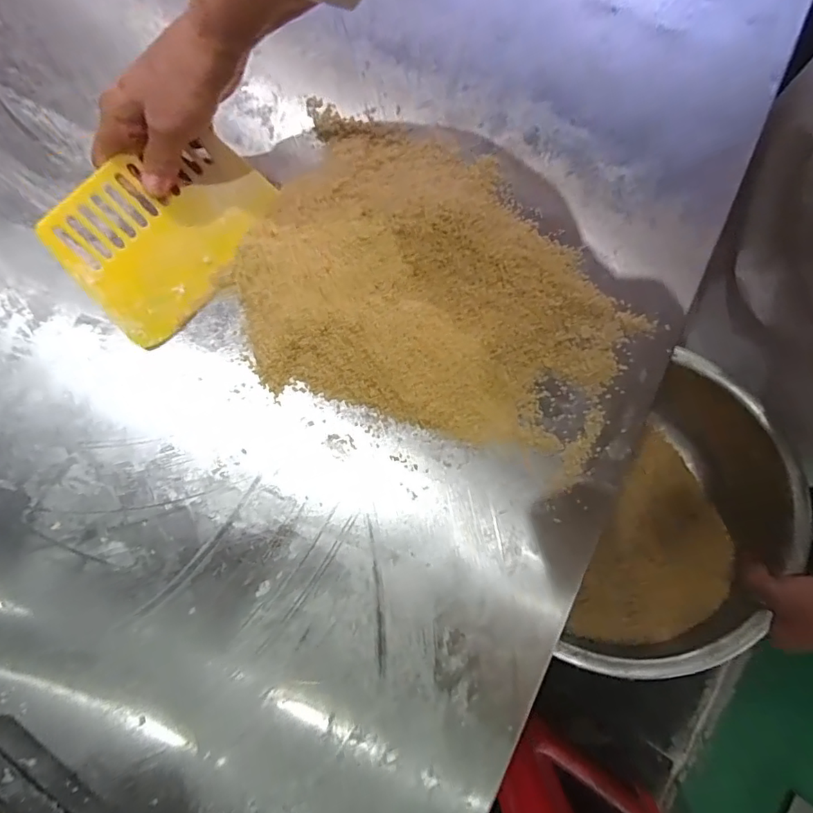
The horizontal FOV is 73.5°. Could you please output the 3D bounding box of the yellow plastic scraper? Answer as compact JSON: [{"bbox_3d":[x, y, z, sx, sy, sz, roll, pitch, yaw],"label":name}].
[{"bbox_3d":[-0.188,-0.142,0.426,0.113,0.009,0.162,43,81,-23],"label":"yellow plastic scraper"}]

